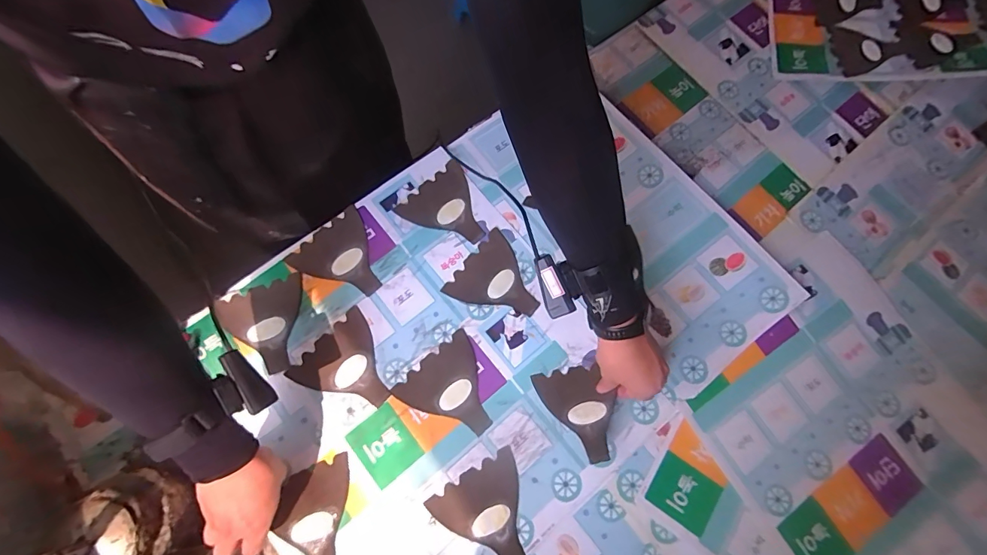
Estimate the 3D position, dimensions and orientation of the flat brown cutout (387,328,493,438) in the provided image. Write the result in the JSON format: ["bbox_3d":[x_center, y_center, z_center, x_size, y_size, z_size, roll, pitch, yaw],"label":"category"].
[{"bbox_3d":[-0.051,0.151,0.561,0.118,0.004,0.121,-42,80,-14],"label":"flat brown cutout"}]

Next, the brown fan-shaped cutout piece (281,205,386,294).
[{"bbox_3d":[-0.216,-0.024,0.608,0.114,0.006,0.122,-37,79,-13],"label":"brown fan-shaped cutout piece"}]

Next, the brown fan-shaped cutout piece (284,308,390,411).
[{"bbox_3d":[-0.189,0.122,0.568,0.119,0.004,0.114,42,74,7],"label":"brown fan-shaped cutout piece"}]

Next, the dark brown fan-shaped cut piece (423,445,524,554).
[{"bbox_3d":[-0.003,0.296,0.524,0.116,0.006,0.120,-29,78,-11],"label":"dark brown fan-shaped cut piece"}]

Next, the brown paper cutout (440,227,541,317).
[{"bbox_3d":[0.011,0.009,0.612,0.119,0.004,0.117,39,75,8],"label":"brown paper cutout"}]

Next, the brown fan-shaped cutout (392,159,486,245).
[{"bbox_3d":[-0.066,-0.098,0.639,0.116,0.006,0.121,-41,81,-14],"label":"brown fan-shaped cutout"}]

